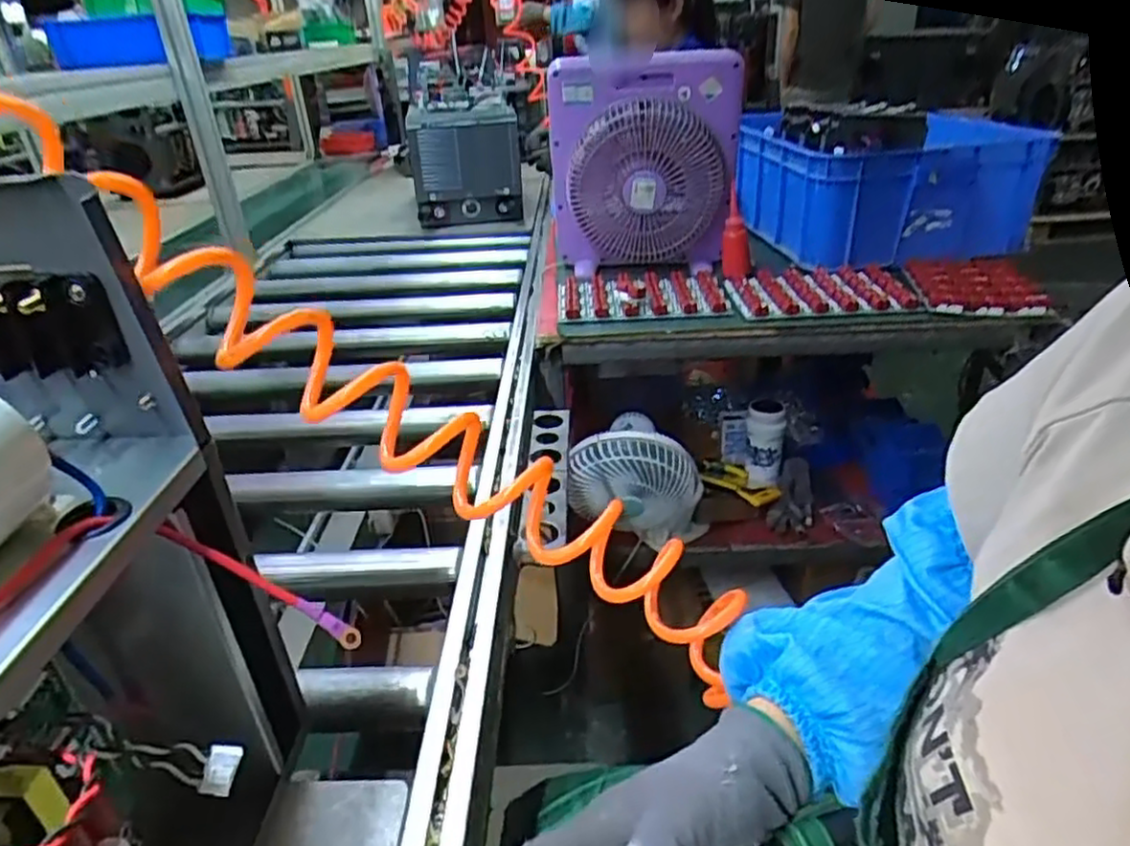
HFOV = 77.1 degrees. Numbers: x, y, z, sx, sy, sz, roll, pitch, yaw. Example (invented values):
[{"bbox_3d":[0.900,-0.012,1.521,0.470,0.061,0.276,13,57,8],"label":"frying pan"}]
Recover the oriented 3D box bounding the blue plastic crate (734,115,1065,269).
[{"bbox_3d":[0.559,-0.437,1.280,0.373,0.215,0.368,-8,30,-13],"label":"blue plastic crate"}]

